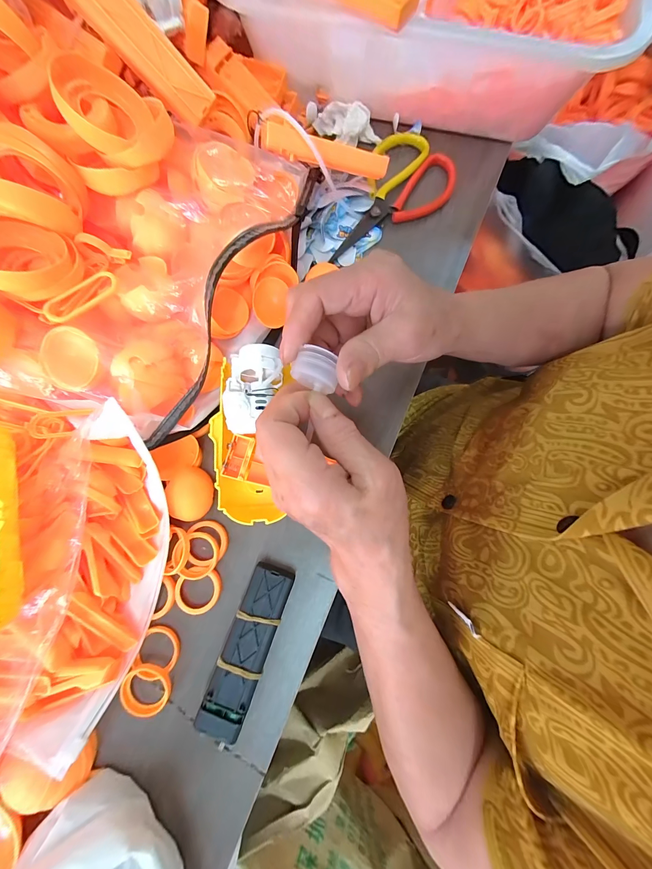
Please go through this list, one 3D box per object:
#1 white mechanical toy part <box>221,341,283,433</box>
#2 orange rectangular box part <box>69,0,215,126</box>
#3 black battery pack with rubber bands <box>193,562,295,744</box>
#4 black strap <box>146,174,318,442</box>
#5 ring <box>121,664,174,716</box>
[{"bbox_3d":[-0.057,-0.034,0.243,0.041,0.030,0.068,8,79,1],"label":"white mechanical toy part"},{"bbox_3d":[-0.135,-0.284,0.219,0.104,0.019,0.028,32,78,-32],"label":"orange rectangular box part"},{"bbox_3d":[-0.056,0.152,0.225,0.031,0.025,0.108,21,79,3],"label":"black battery pack with rubber bands"},{"bbox_3d":[-0.064,-0.109,0.247,0.031,0.093,0.274,29,80,4],"label":"black strap"},{"bbox_3d":[-0.132,0.188,0.223,0.036,0.006,0.031,2,79,-1],"label":"ring"}]

